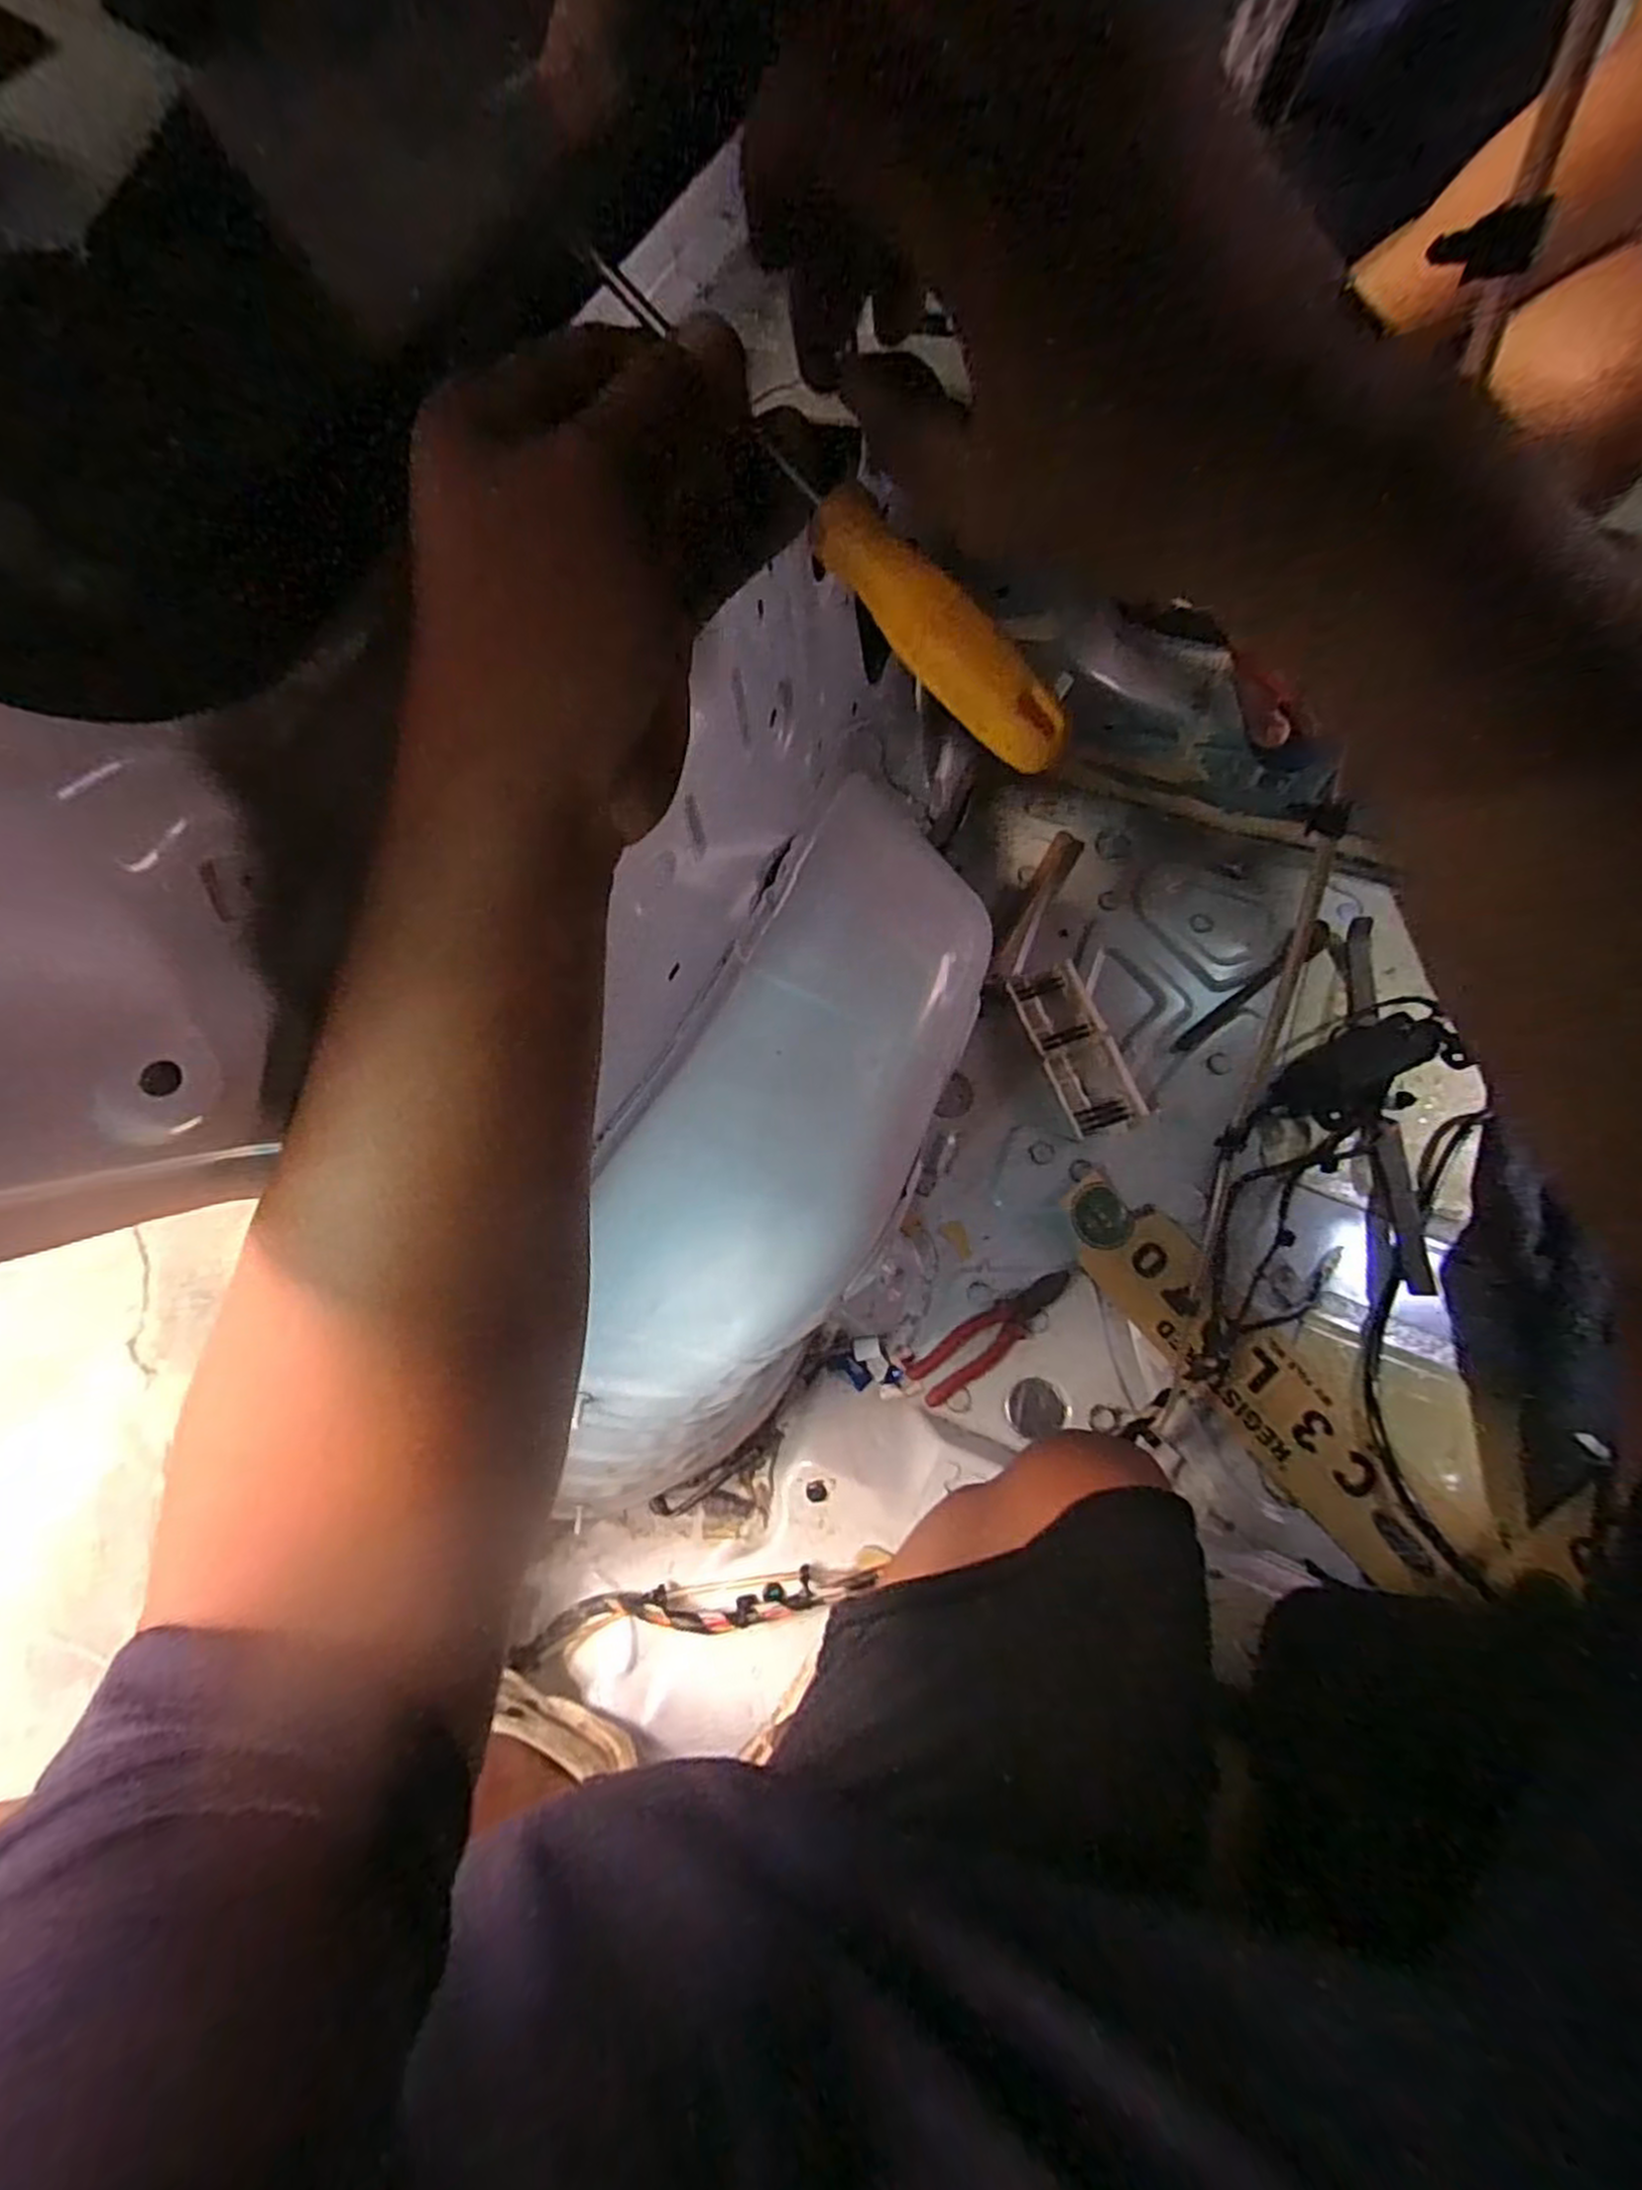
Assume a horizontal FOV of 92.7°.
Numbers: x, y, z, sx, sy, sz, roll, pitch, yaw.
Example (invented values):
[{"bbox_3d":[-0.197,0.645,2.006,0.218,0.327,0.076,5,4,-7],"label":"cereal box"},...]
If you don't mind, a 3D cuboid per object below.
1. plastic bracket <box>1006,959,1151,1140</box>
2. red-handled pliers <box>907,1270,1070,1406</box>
[{"bbox_3d":[0.307,-0.057,0.938,0.091,0.017,0.212,-17,74,-5],"label":"plastic bracket"},{"bbox_3d":[0.186,0.256,0.842,0.199,0.012,0.052,-33,76,-9],"label":"red-handled pliers"}]

